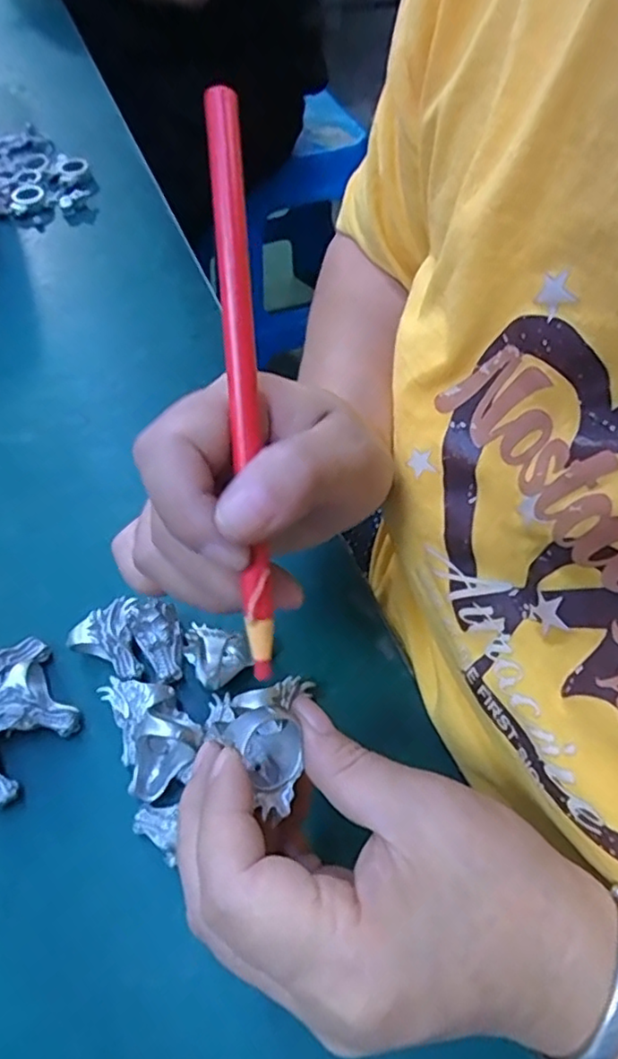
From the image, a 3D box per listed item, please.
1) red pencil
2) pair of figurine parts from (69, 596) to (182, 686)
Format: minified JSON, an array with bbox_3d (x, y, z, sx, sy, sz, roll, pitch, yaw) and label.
[{"bbox_3d":[-0.019,-0.041,0.182,0.010,0.006,0.168,-4,92,-1],"label":"red pencil"},{"bbox_3d":[-0.081,0.053,0.296,0.048,0.027,0.036,27,60,18],"label":"pair of figurine parts"}]

